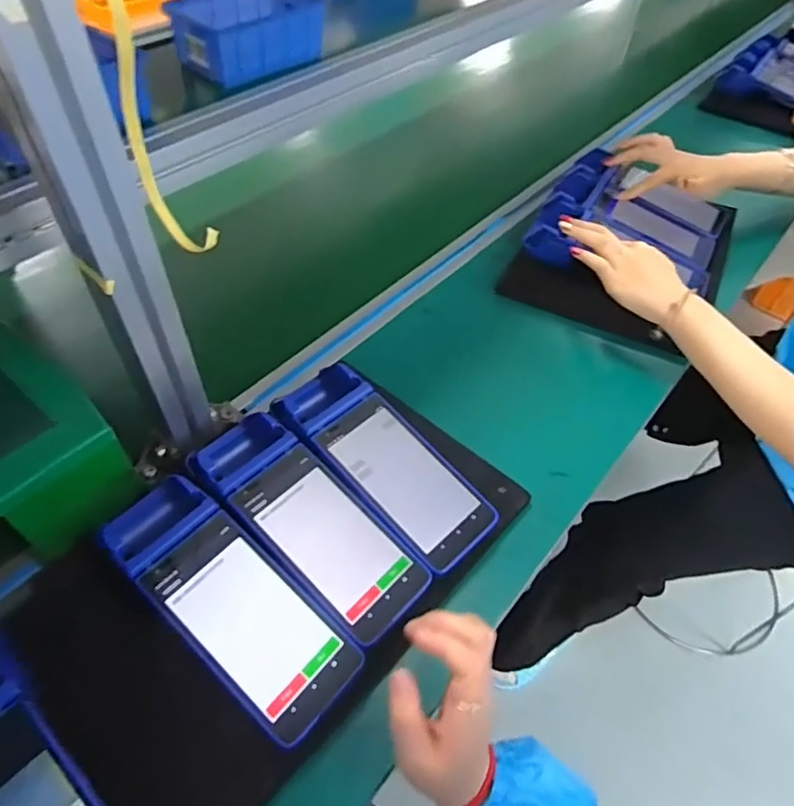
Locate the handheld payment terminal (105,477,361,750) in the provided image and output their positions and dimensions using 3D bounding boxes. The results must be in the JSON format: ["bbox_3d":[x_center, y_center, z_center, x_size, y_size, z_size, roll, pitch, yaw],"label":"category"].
[{"bbox_3d":[-0.134,0.143,0.435,0.232,0.043,0.088,36,56,21],"label":"handheld payment terminal"}]

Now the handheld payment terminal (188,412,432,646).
[{"bbox_3d":[-0.078,0.091,0.480,0.231,0.037,0.086,36,57,21],"label":"handheld payment terminal"}]

